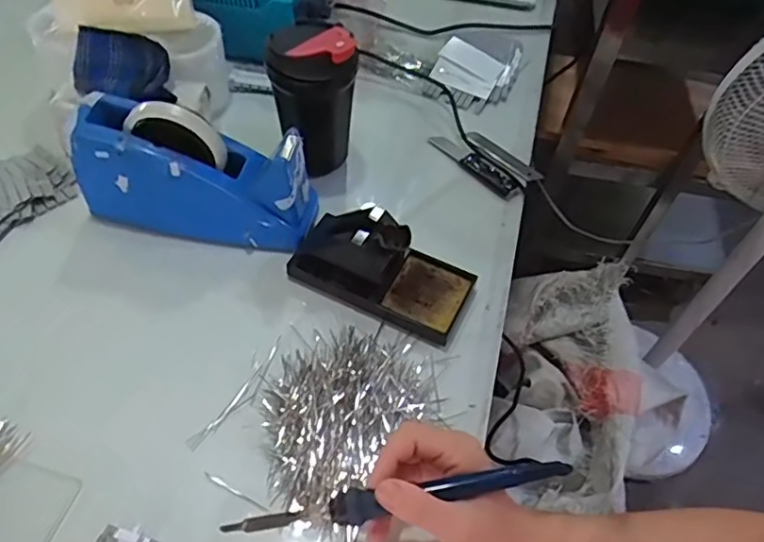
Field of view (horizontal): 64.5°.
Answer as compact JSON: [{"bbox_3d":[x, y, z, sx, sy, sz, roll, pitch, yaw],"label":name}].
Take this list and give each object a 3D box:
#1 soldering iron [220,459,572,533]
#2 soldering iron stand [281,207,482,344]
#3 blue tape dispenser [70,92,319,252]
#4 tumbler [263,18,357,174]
[{"bbox_3d":[0.013,0.145,0.386,0.223,0.025,0.019,-9,55,-3],"label":"soldering iron"},{"bbox_3d":[-0.002,-0.010,0.537,0.161,0.068,0.074,23,56,13],"label":"soldering iron stand"},{"bbox_3d":[-0.170,-0.089,0.557,0.209,0.117,0.069,10,54,3],"label":"blue tape dispenser"},{"bbox_3d":[-0.066,-0.164,0.597,0.079,0.153,0.071,5,54,0],"label":"tumbler"}]

